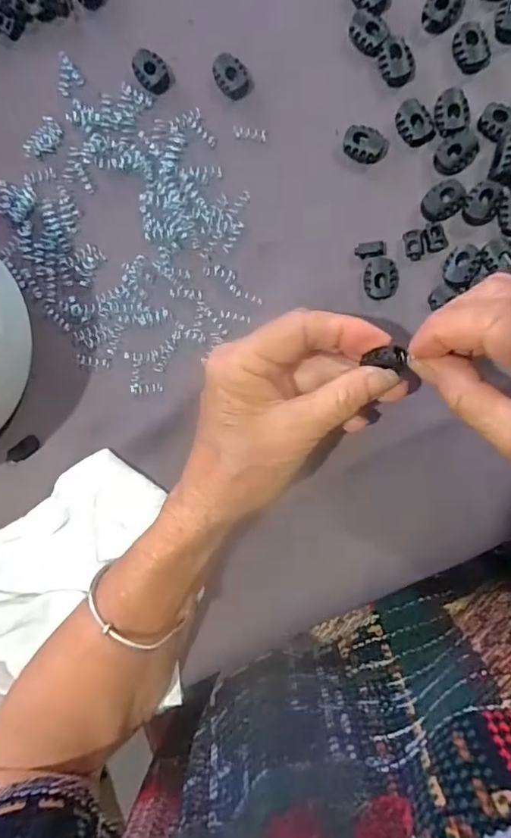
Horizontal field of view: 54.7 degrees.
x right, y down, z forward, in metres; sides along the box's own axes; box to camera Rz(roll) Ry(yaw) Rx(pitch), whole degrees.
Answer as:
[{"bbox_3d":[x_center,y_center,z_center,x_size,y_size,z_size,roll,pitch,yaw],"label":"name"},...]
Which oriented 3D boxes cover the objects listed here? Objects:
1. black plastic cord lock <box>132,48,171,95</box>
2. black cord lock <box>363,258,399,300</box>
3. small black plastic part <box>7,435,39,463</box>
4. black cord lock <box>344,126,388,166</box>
[{"bbox_3d":[-0.060,-0.200,0.281,0.017,0.006,0.029,-34,90,8],"label":"black plastic cord lock"},{"bbox_3d":[0.070,-0.078,0.273,0.020,0.005,0.022,9,96,6],"label":"black cord lock"},{"bbox_3d":[-0.143,0.019,0.305,0.021,0.008,0.010,-36,90,8],"label":"small black plastic part"},{"bbox_3d":[0.061,-0.151,0.271,0.024,0.007,0.019,22,97,4],"label":"black cord lock"}]

